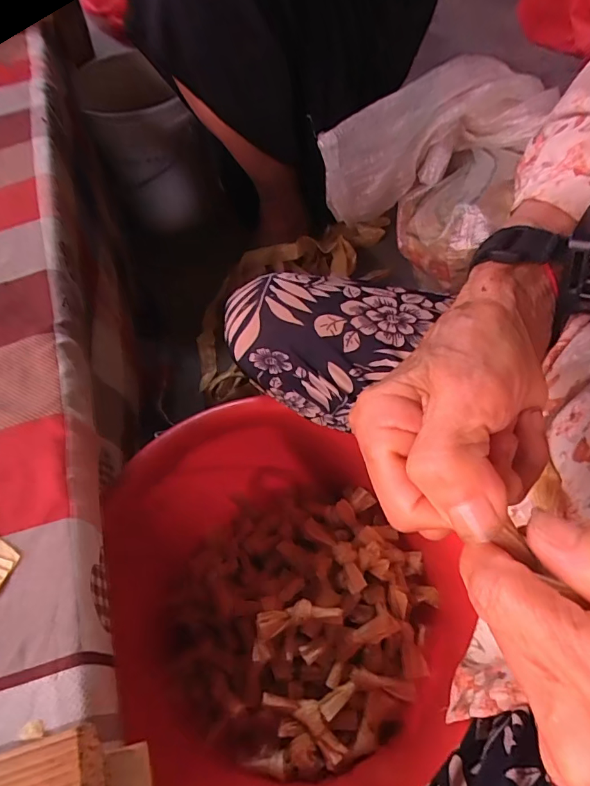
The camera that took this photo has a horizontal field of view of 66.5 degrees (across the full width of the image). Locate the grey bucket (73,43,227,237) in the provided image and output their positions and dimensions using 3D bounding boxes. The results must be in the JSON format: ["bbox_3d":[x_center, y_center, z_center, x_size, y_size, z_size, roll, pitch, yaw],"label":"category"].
[{"bbox_3d":[-0.266,-0.457,0.871,0.179,0.267,0.166,-2,58,4],"label":"grey bucket"}]

